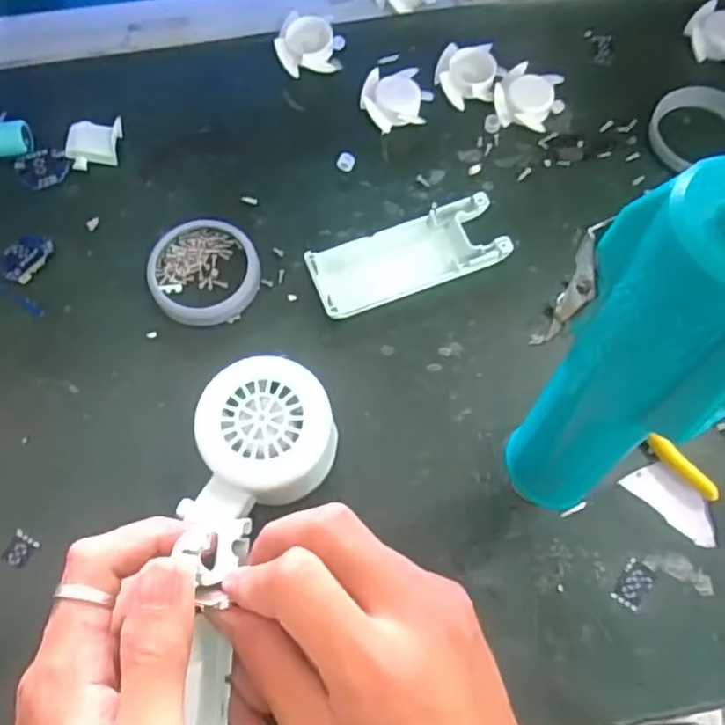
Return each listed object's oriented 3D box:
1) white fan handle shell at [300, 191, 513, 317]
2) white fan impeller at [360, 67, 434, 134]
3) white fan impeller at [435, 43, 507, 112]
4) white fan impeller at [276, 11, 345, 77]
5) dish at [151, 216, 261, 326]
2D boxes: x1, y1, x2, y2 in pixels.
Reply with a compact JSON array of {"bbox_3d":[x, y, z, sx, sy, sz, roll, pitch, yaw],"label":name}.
[{"bbox_3d":[0.025,-0.057,0.370,0.105,0.010,0.040,-21,73,-7],"label":"white fan handle shell"},{"bbox_3d":[0.019,-0.155,0.404,0.039,0.011,0.034,-13,72,-4],"label":"white fan impeller"},{"bbox_3d":[0.063,-0.171,0.407,0.037,0.010,0.037,-16,72,-5],"label":"white fan impeller"},{"bbox_3d":[-0.034,-0.192,0.414,0.036,0.015,0.033,-9,72,-3],"label":"white fan impeller"},{"bbox_3d":[-0.085,-0.048,0.366,0.059,0.012,0.053,38,75,12],"label":"dish"}]

